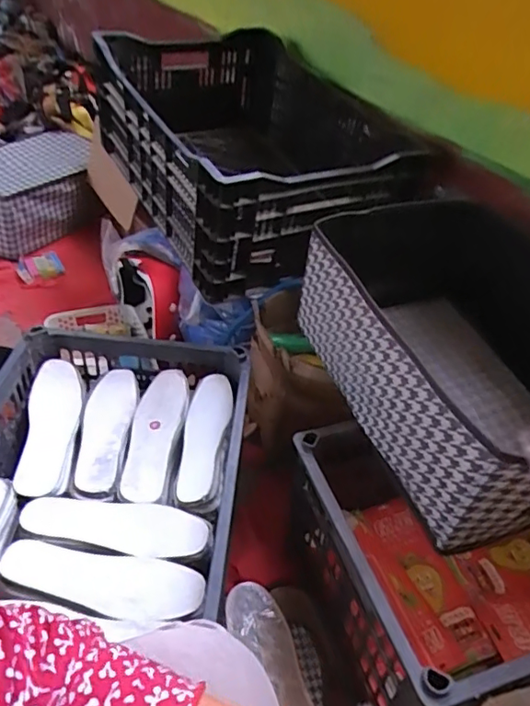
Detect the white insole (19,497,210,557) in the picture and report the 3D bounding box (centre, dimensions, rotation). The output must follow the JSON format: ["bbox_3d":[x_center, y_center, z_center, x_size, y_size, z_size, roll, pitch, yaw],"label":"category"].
[{"bbox_3d":[-0.179,0.202,0.664,0.219,0.019,0.068,8,38,1],"label":"white insole"}]

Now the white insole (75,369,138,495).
[{"bbox_3d":[-0.223,0.100,0.777,0.064,0.019,0.209,6,38,-2],"label":"white insole"}]

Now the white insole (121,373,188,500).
[{"bbox_3d":[-0.154,0.109,0.780,0.067,0.025,0.218,7,38,-1],"label":"white insole"}]

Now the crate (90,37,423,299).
[{"bbox_3d":[-0.051,-0.387,1.046,0.392,0.272,0.573,-13,43,-25],"label":"crate"}]

